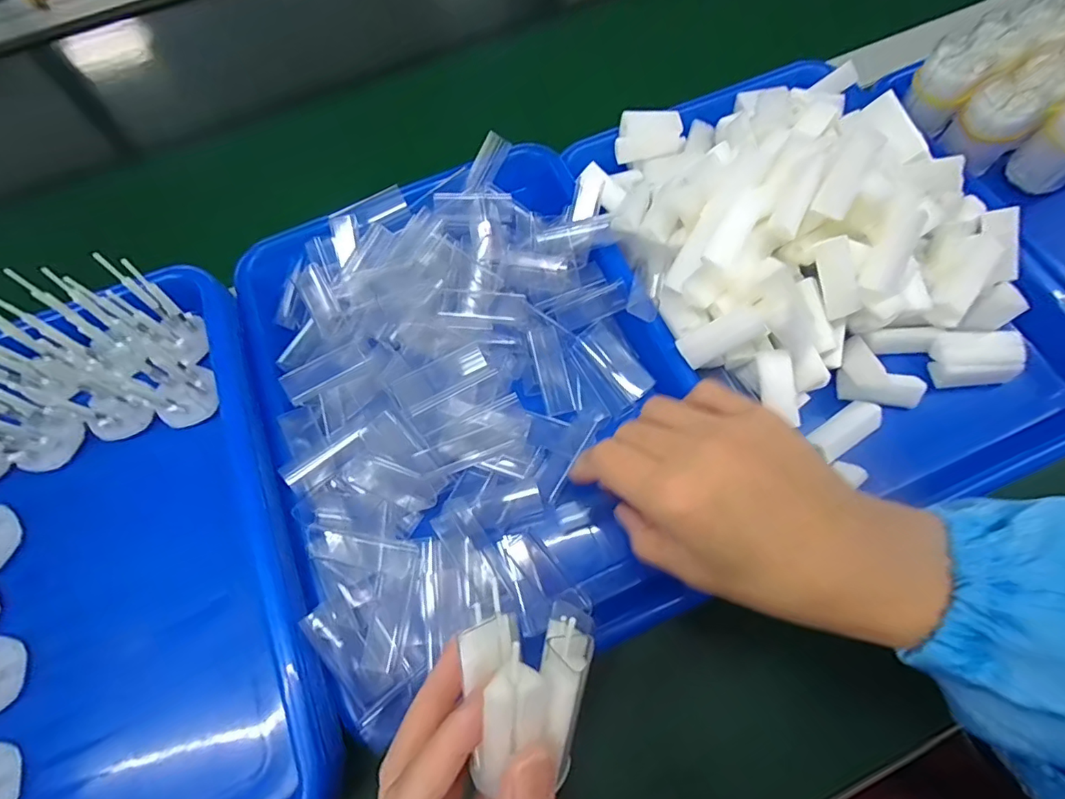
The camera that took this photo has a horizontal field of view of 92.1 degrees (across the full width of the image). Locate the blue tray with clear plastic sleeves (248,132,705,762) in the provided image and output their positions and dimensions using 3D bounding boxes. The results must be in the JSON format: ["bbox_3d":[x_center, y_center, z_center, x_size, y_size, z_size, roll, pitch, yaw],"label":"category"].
[{"bbox_3d":[-0.036,-0.007,0.319,0.231,0.043,0.314,-20,68,-5],"label":"blue tray with clear plastic sleeves"}]

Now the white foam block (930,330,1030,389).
[{"bbox_3d":[0.276,-0.027,0.320,0.046,0.026,0.030,-4,67,1],"label":"white foam block"}]

